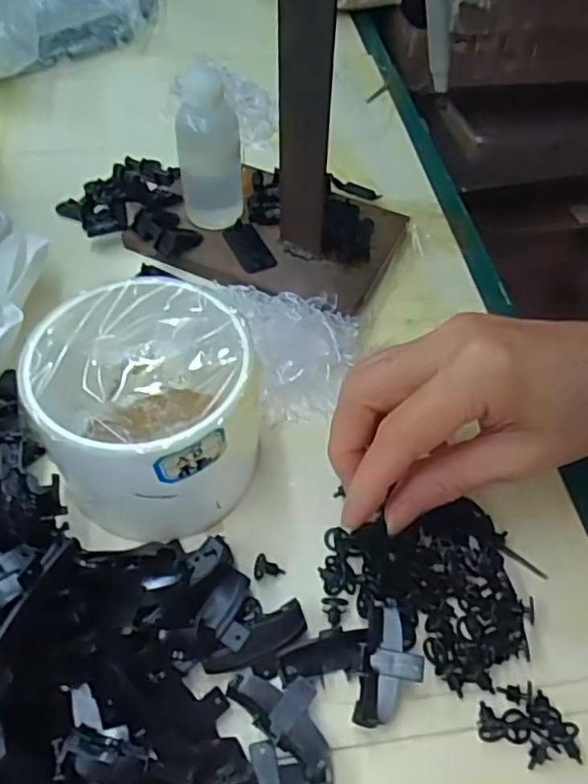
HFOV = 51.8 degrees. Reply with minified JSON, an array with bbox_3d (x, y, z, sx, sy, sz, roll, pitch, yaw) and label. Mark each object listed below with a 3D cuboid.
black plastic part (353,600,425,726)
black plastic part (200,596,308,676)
[{"bbox_3d":[0.036,0.100,0.224,0.022,0.013,0.045,10,53,5],"label":"black plastic part"},{"bbox_3d":[-0.015,0.092,0.227,0.039,0.011,0.015,-16,56,-15],"label":"black plastic part"}]

